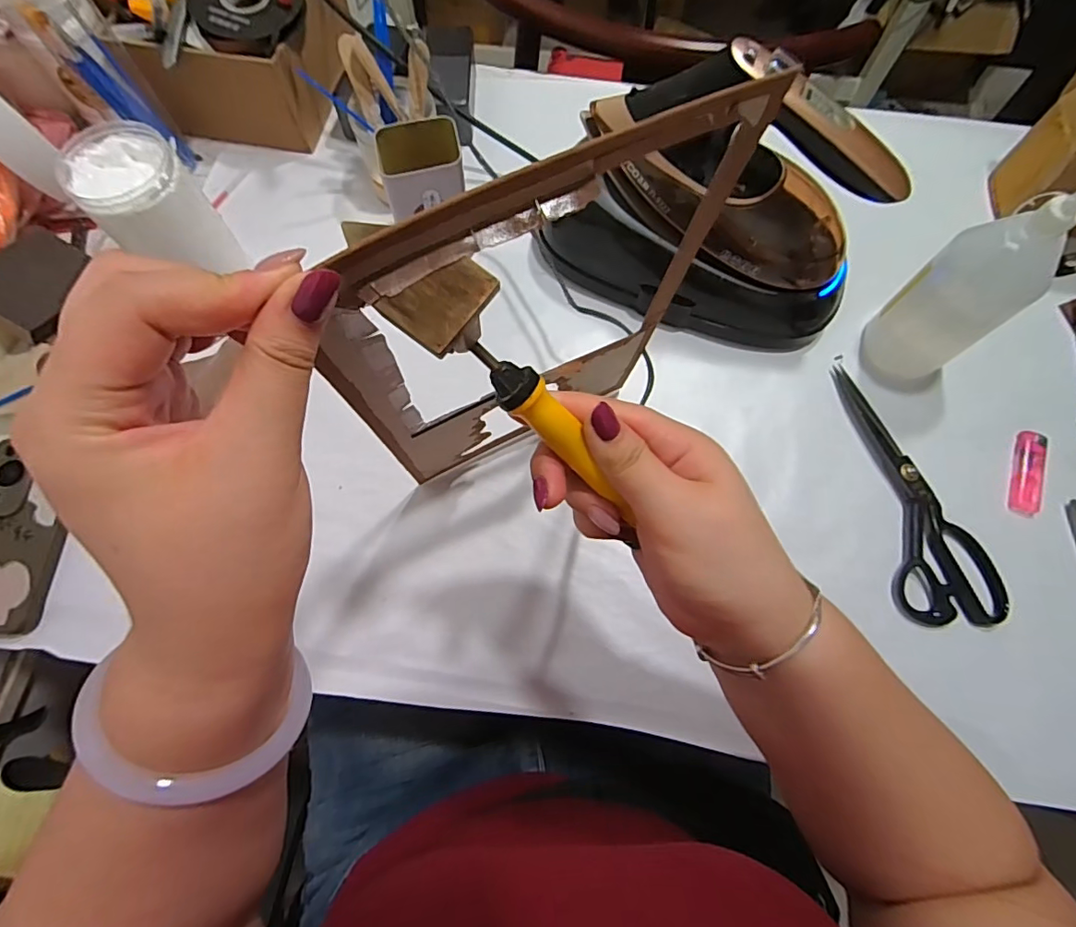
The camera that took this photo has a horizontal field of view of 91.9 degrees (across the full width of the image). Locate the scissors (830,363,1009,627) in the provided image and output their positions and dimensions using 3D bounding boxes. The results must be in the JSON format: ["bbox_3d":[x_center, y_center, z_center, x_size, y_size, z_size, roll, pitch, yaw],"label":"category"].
[{"bbox_3d":[0.332,0.018,0.460,0.083,0.013,0.238,-6,71,-3],"label":"scissors"}]

